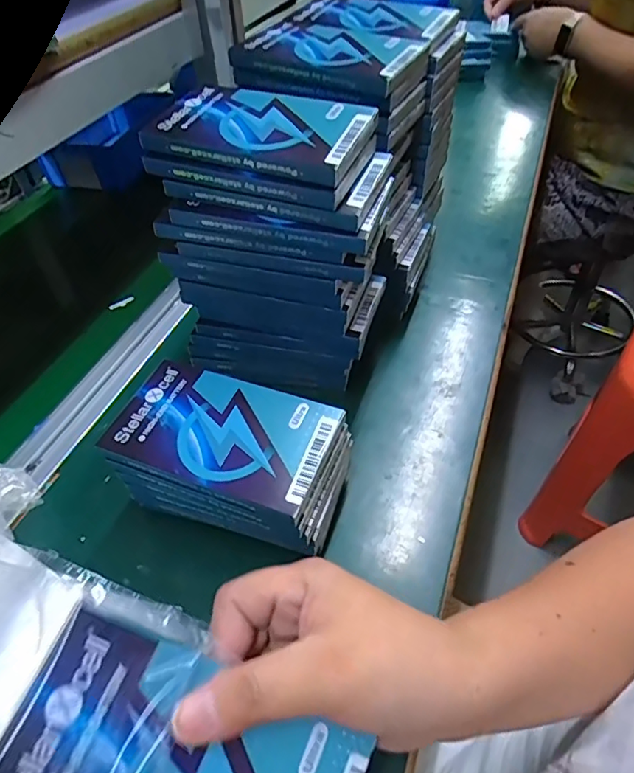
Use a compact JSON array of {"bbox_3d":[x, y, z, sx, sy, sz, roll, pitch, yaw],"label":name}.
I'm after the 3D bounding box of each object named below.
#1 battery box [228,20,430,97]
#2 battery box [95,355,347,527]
[{"bbox_3d":[0.012,-0.252,0.402,0.130,0.018,0.084,23,53,24],"label":"battery box"},{"bbox_3d":[-0.058,0.029,0.326,0.130,0.014,0.079,15,50,18],"label":"battery box"}]

